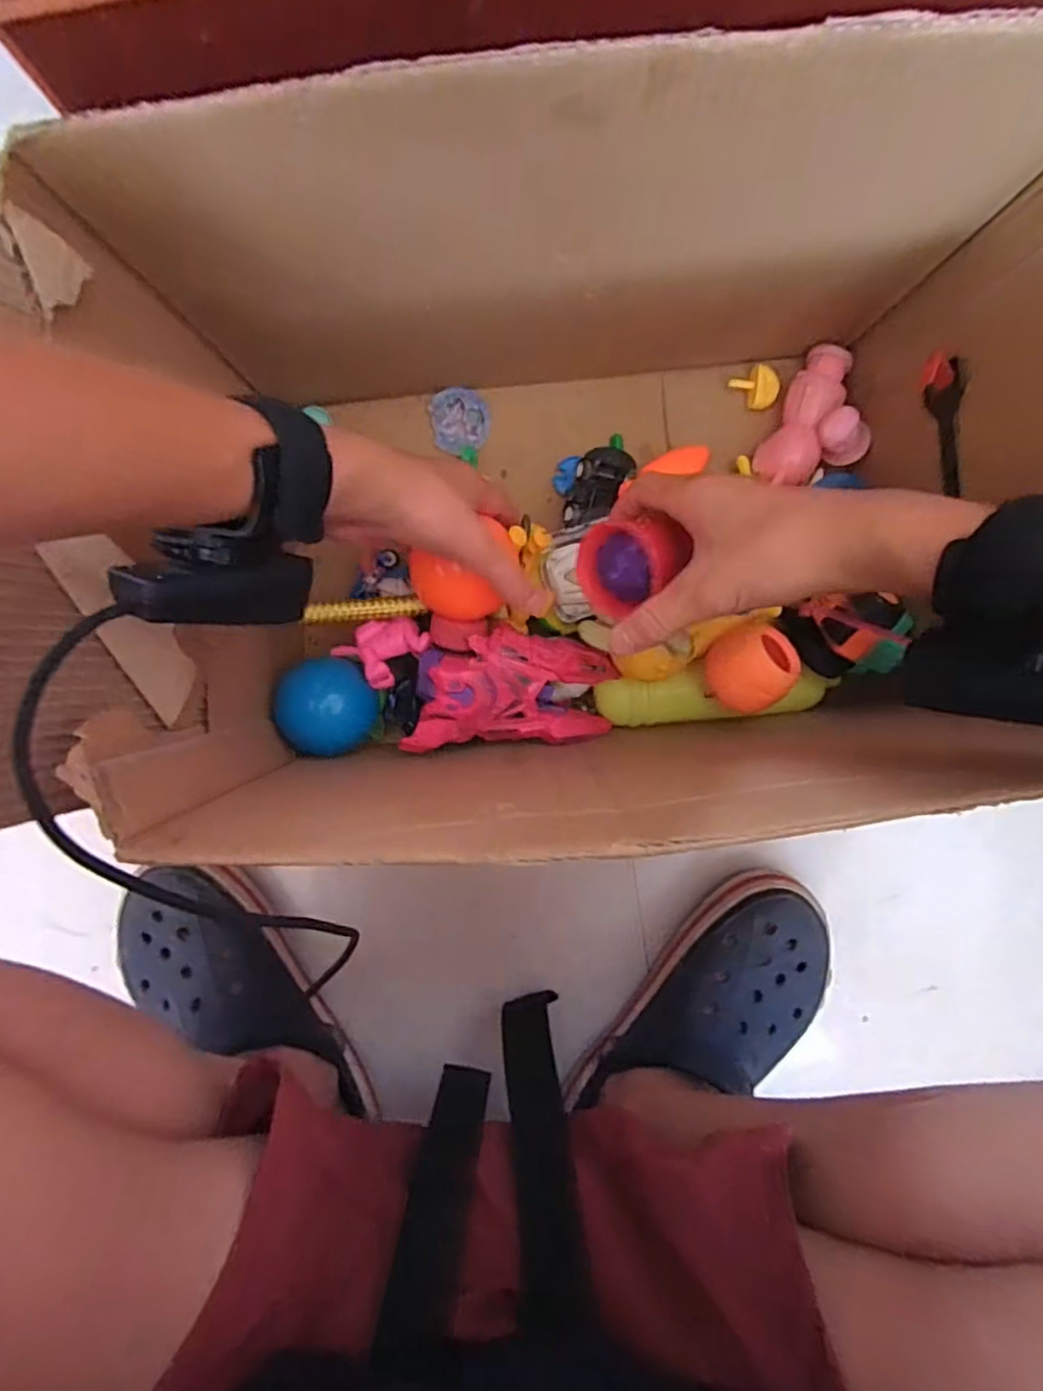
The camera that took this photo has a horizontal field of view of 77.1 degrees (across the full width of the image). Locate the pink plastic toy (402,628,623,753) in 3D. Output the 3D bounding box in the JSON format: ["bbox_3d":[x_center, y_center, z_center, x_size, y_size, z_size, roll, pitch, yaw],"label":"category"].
[{"bbox_3d":[-0.007,-0.004,0.418,0.136,0.038,0.073,-3,90,-1],"label":"pink plastic toy"}]

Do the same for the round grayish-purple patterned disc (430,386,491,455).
[{"bbox_3d":[-0.043,-0.198,0.470,0.040,0.012,0.041,0,90,-1],"label":"round grayish-purple patterned disc"}]

